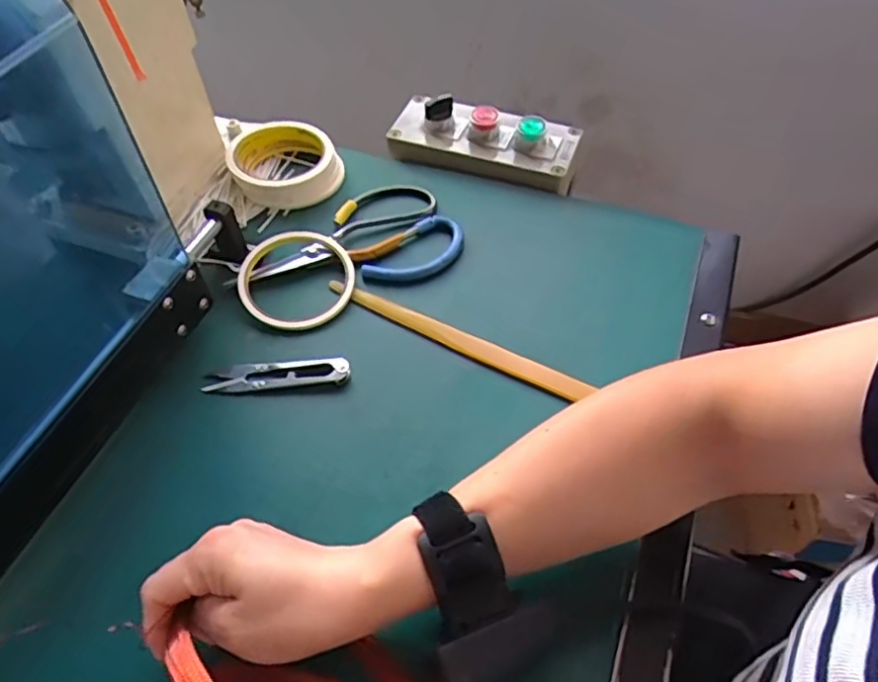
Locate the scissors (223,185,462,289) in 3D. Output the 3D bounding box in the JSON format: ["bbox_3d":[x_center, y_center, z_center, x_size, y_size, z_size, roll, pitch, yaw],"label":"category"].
[{"bbox_3d":[-0.075,-0.096,0.527,0.177,0.011,0.115,-4,54,0],"label":"scissors"}]

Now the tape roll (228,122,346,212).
[{"bbox_3d":[-0.139,-0.162,0.566,0.097,0.028,0.097,-1,54,2],"label":"tape roll"}]

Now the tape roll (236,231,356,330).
[{"bbox_3d":[-0.111,-0.049,0.488,0.090,0.021,0.084,-1,54,2],"label":"tape roll"}]

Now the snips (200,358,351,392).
[{"bbox_3d":[-0.115,0.024,0.443,0.101,0.010,0.022,-2,54,2],"label":"snips"}]

